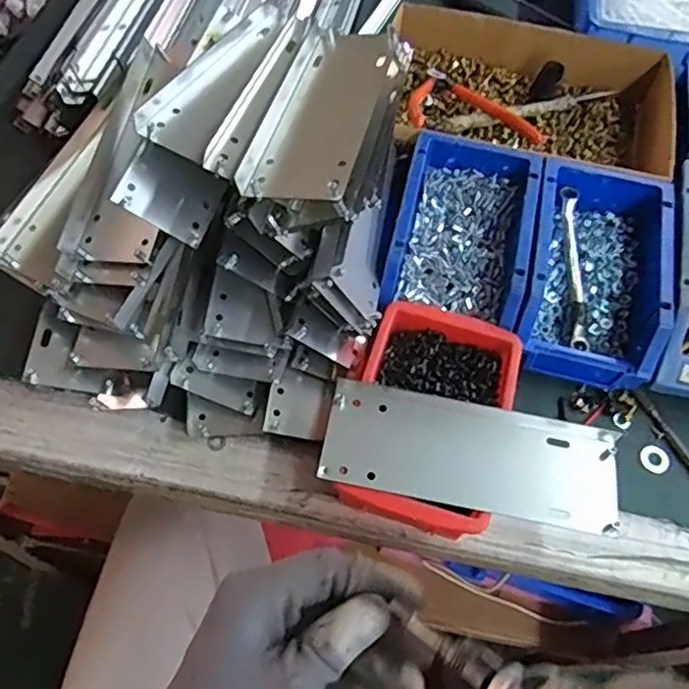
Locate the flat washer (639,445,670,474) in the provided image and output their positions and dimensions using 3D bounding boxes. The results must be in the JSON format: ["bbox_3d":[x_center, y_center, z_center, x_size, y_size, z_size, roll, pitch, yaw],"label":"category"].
[{"bbox_3d":[0.227,0.084,0.457,0.020,0.004,0.020,1,62,-1],"label":"flat washer"}]

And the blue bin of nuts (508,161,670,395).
[{"bbox_3d":[0.189,-0.062,0.482,0.101,0.059,0.169,12,62,4],"label":"blue bin of nuts"}]

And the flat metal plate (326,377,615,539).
[{"bbox_3d":[0.079,0.069,0.388,0.178,0.006,0.067,12,59,3],"label":"flat metal plate"}]

